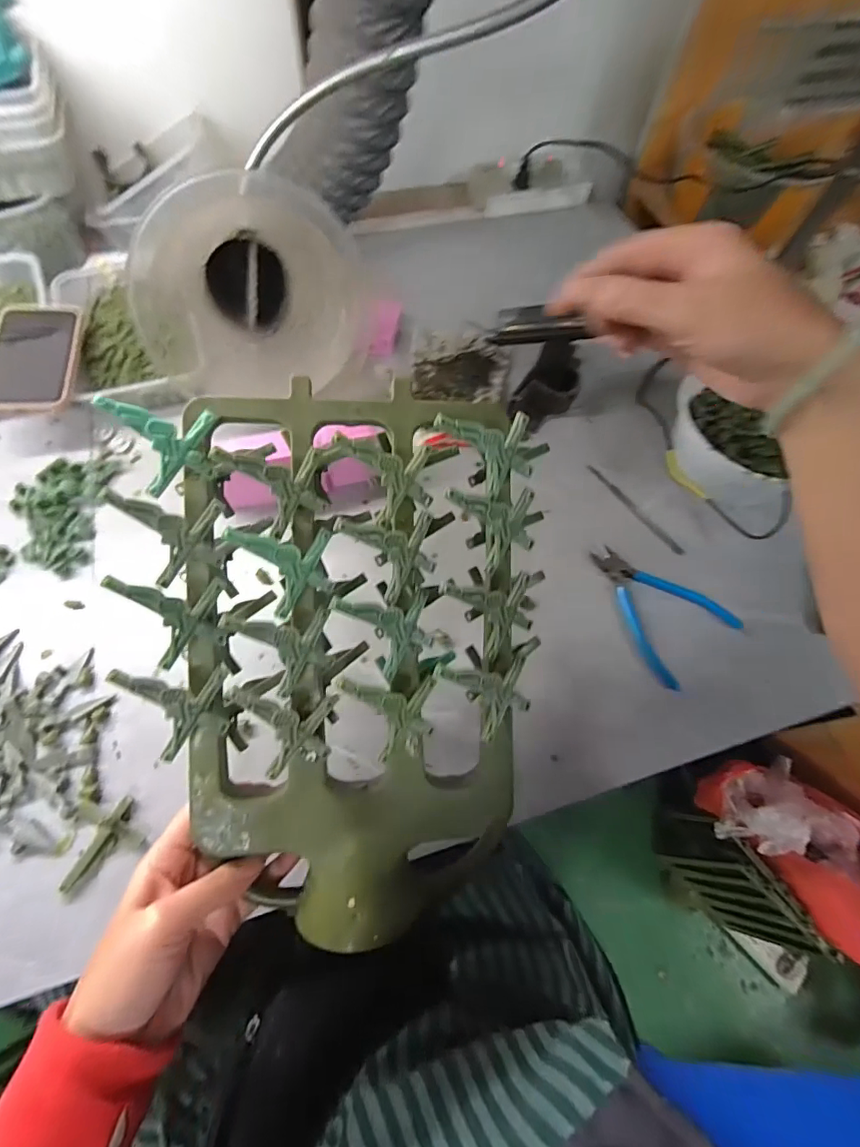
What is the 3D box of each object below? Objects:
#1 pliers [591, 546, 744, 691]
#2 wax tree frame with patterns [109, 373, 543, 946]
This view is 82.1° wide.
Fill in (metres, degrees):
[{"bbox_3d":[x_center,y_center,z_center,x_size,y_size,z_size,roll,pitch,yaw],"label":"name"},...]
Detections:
[{"bbox_3d":[0.211,0.031,0.476,0.098,0.015,0.138,-39,72,-19],"label":"pliers"},{"bbox_3d":[-0.060,0.055,0.318,0.243,0.085,0.329,1,95,-7],"label":"wax tree frame with patterns"}]

